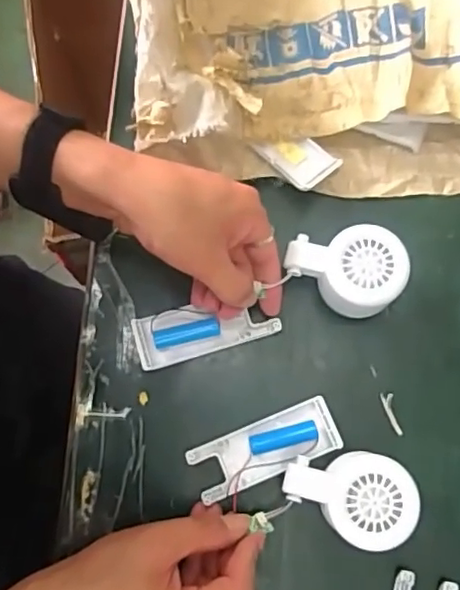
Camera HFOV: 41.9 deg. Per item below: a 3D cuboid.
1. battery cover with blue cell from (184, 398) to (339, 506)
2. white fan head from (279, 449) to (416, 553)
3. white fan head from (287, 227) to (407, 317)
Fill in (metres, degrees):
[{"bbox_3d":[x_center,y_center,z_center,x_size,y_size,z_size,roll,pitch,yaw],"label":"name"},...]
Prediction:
[{"bbox_3d":[0.025,0.108,0.419,0.103,0.013,0.040,-23,78,-4],"label":"battery cover with blue cell"},{"bbox_3d":[0.076,0.131,0.394,0.081,0.049,0.055,7,78,2],"label":"white fan head"},{"bbox_3d":[0.080,-0.014,0.427,0.077,0.049,0.055,-2,78,1],"label":"white fan head"}]

